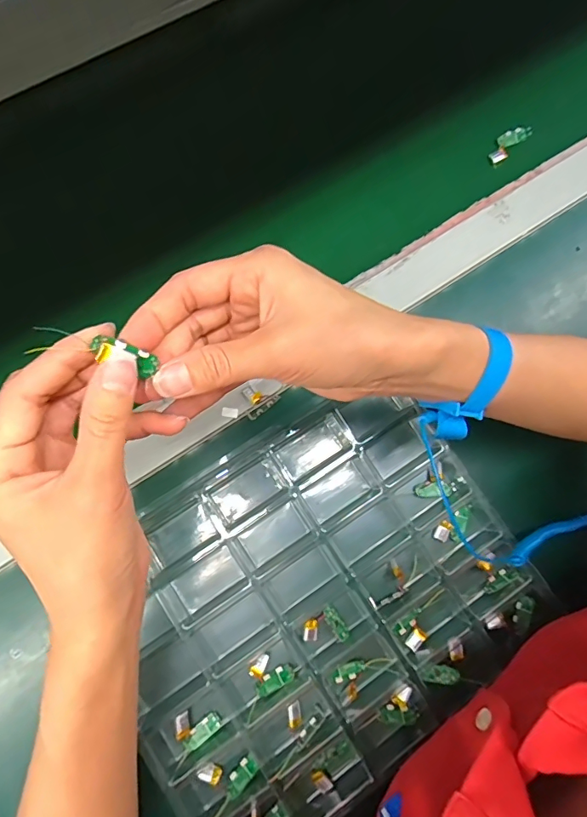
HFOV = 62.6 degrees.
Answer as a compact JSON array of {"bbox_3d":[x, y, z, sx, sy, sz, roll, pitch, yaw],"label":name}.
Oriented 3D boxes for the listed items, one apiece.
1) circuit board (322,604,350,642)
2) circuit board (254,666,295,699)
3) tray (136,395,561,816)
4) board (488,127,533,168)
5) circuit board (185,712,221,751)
[{"bbox_3d":[0.031,0.157,0.353,0.010,0.010,0.025,-34,84,-10],"label":"circuit board"},{"bbox_3d":[-0.013,0.193,0.342,0.028,0.004,0.012,-30,84,-9],"label":"circuit board"},{"bbox_3d":[0.018,0.140,0.350,0.290,0.040,0.248,-33,84,-10],"label":"tray"},{"bbox_3d":[0.198,-0.247,0.452,0.048,0.015,0.022,-43,86,-11],"label":"board"},{"bbox_3d":[-0.062,0.224,0.336,0.027,0.007,0.011,-37,85,-10],"label":"circuit board"}]

